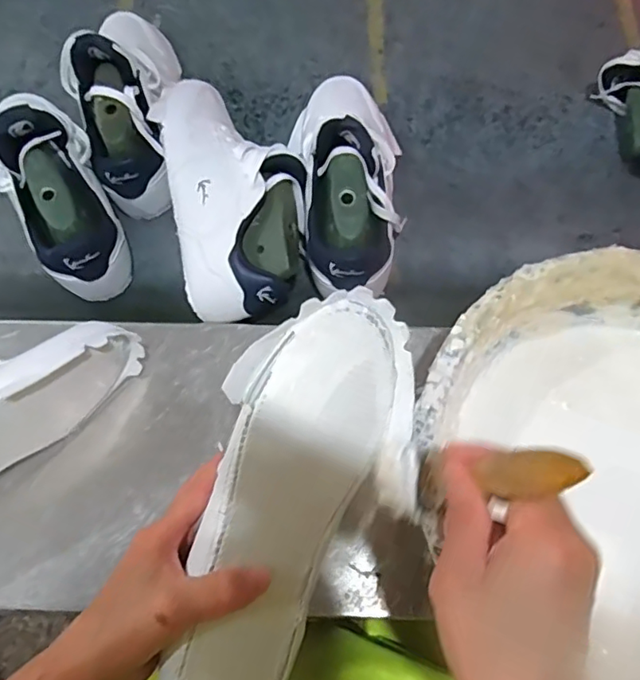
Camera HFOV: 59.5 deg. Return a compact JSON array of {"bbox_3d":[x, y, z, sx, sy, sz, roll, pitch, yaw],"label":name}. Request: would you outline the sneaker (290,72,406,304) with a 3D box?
[{"bbox_3d":[0.031,-0.172,0.546,0.104,0.131,0.259,4,67,3],"label":"sneaker"}]

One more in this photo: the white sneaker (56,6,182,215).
[{"bbox_3d":[-0.209,-0.273,0.591,0.088,0.110,0.256,-3,67,0],"label":"white sneaker"}]

